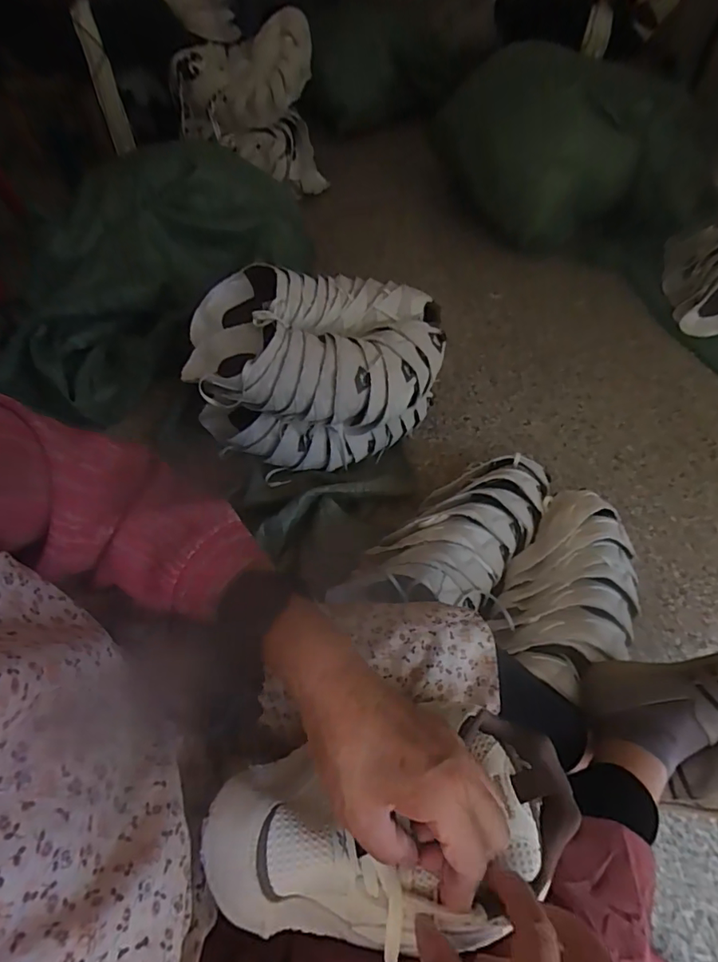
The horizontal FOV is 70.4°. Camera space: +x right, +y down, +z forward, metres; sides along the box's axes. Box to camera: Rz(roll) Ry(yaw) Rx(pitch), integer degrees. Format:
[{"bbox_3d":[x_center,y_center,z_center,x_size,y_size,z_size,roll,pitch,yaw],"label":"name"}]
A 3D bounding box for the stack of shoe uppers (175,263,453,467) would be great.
[{"bbox_3d":[-0.085,-0.224,0.973,0.456,0.236,0.294,0,53,0],"label":"stack of shoe uppers"}]

